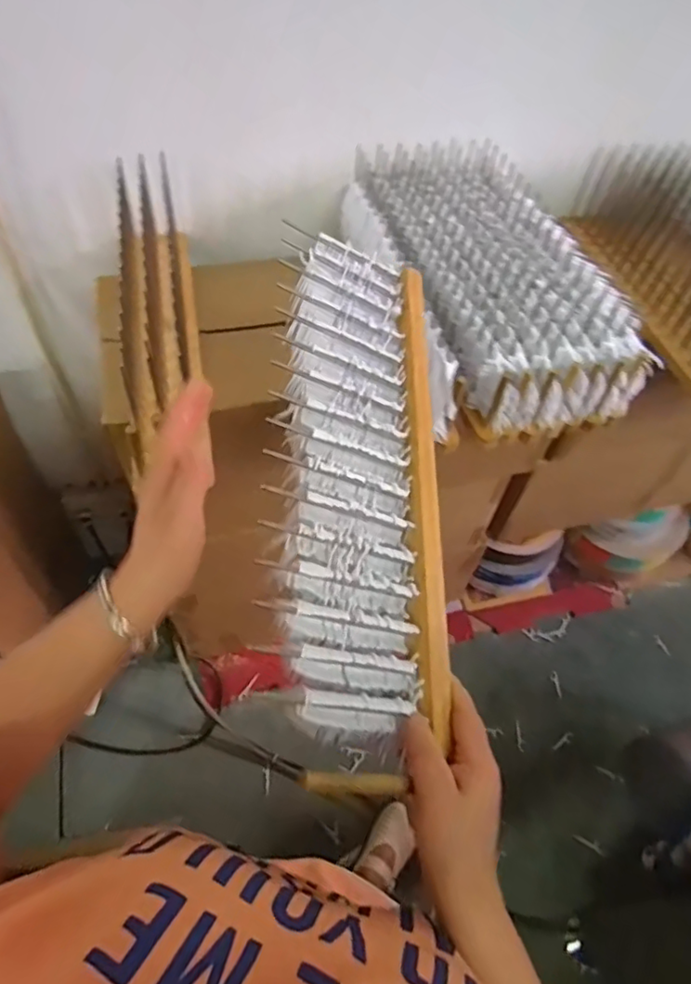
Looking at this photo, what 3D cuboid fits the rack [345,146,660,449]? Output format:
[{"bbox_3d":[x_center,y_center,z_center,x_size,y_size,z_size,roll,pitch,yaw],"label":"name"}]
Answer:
[{"bbox_3d":[0.194,-0.301,0.841,0.259,0.131,0.479,-13,56,-14],"label":"rack"}]

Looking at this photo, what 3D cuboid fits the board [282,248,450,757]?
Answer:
[{"bbox_3d":[0.014,-0.036,0.488,0.125,0.027,0.423,12,62,-22],"label":"board"}]

